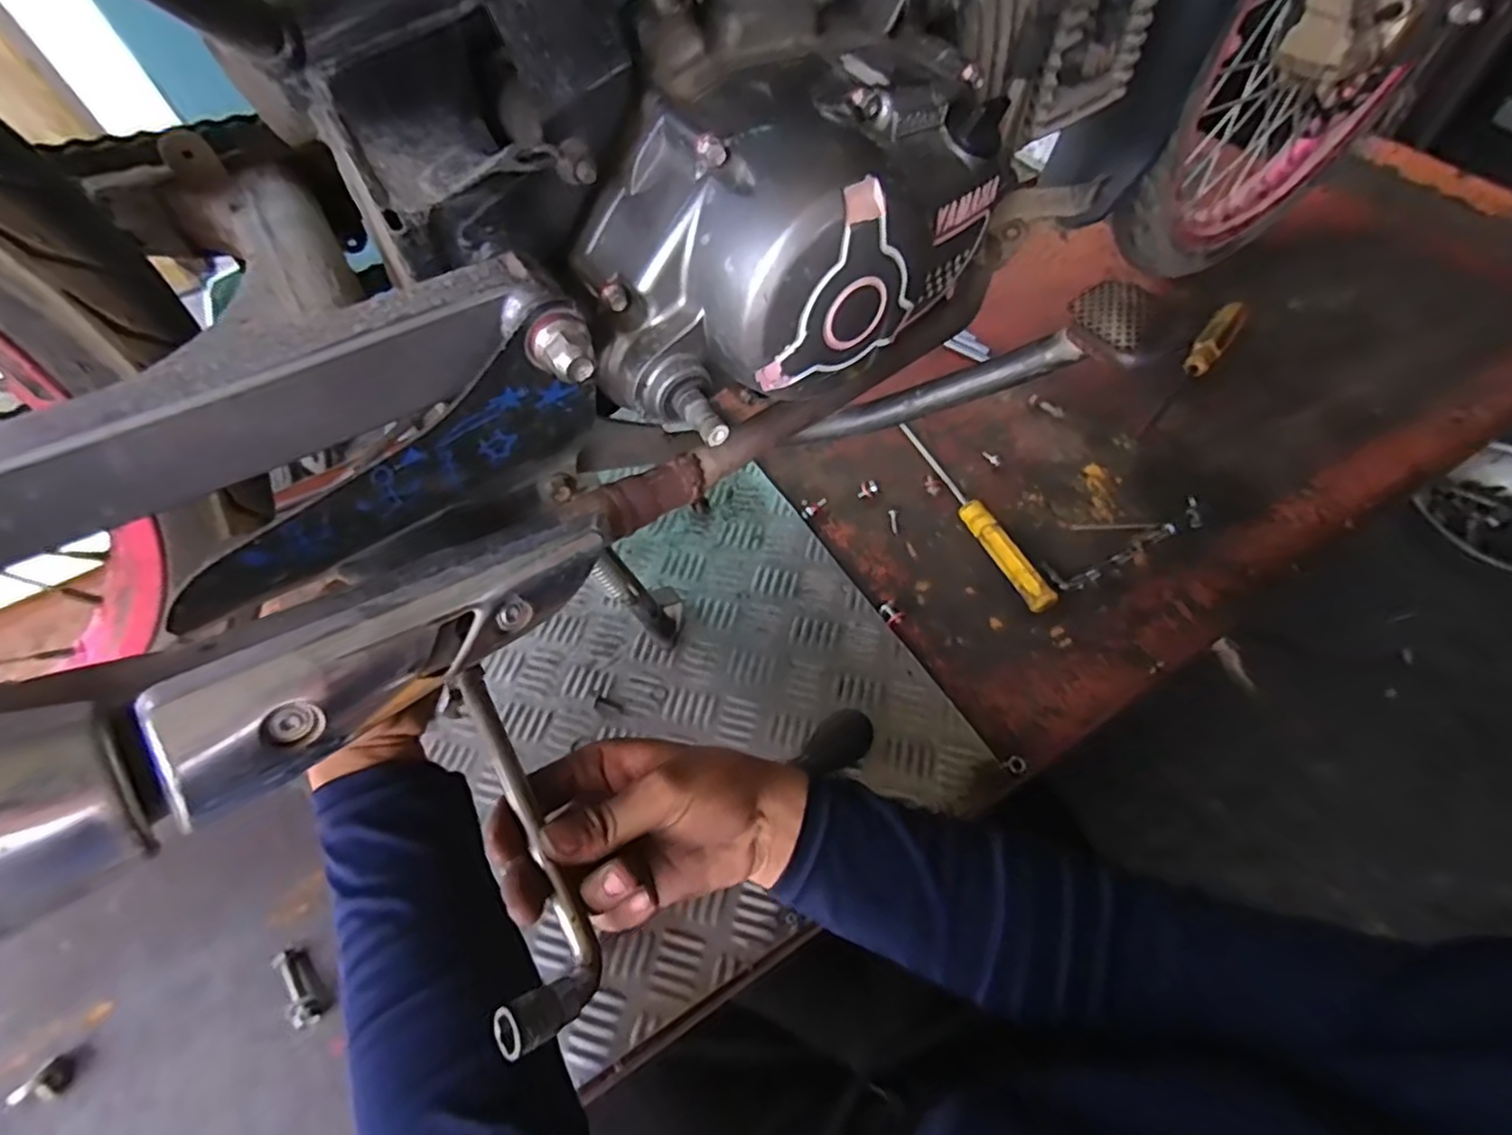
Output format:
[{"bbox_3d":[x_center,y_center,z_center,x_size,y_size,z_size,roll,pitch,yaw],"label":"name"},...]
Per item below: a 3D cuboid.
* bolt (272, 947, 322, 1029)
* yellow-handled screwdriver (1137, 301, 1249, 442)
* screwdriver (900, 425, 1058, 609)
[{"bbox_3d":[-0.296,0.271,0.427,0.014,0.016,0.051,-35,63,-18],"label":"bolt"},{"bbox_3d":[0.451,-0.200,0.688,0.029,0.025,0.201,36,78,22],"label":"yellow-handled screwdriver"},{"bbox_3d":[0.192,-0.064,0.617,0.024,0.024,0.259,-20,56,-10],"label":"screwdriver"}]

